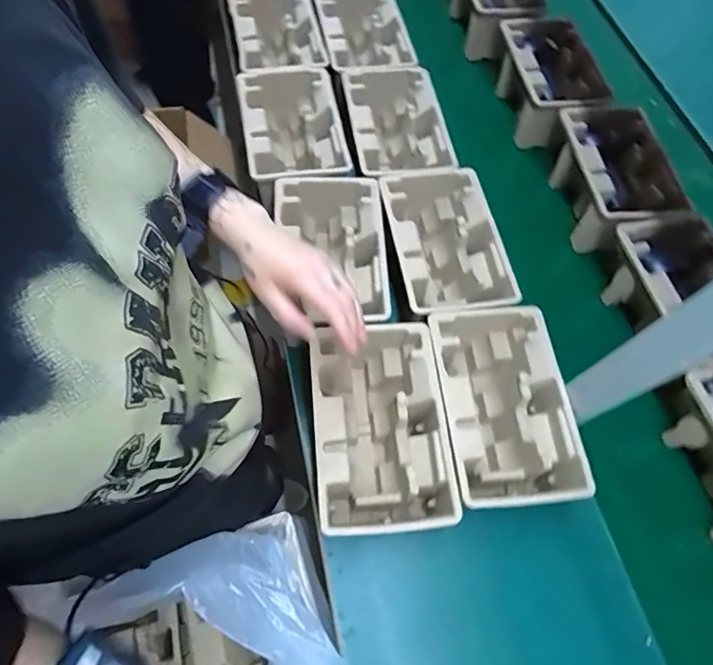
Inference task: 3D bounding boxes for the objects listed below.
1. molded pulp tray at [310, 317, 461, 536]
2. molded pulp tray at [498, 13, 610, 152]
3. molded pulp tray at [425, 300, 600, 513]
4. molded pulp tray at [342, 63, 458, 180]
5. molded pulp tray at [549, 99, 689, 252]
[{"bbox_3d":[0.024,0.116,0.540,0.144,0.116,0.222,-5,64,-5],"label":"molded pulp tray"},{"bbox_3d":[0.338,-0.446,0.842,0.138,0.131,0.244,-7,65,-6],"label":"molded pulp tray"},{"bbox_3d":[0.165,0.083,0.552,0.142,0.086,0.238,-5,64,-5],"label":"molded pulp tray"},{"bbox_3d":[0.059,-0.325,0.747,0.145,0.095,0.257,-7,65,-6],"label":"molded pulp tray"},{"bbox_3d":[0.402,-0.242,0.745,0.137,0.114,0.237,-2,64,-4],"label":"molded pulp tray"}]

